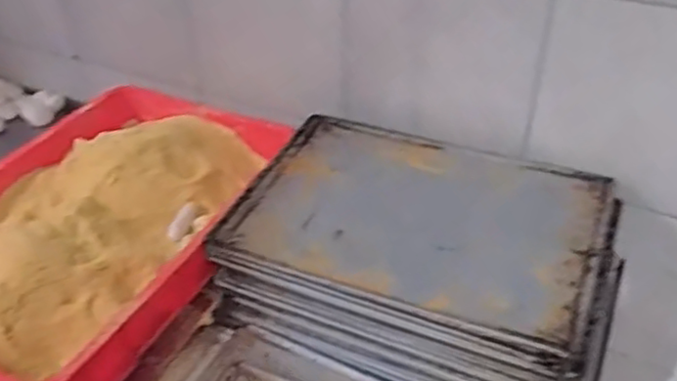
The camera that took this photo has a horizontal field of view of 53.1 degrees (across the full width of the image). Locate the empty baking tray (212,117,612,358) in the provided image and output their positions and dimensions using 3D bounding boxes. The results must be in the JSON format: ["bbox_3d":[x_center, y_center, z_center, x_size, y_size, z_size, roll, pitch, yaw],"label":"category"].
[{"bbox_3d":[0.109,0.031,0.911,0.463,0.033,0.310,15,42,20],"label":"empty baking tray"}]

